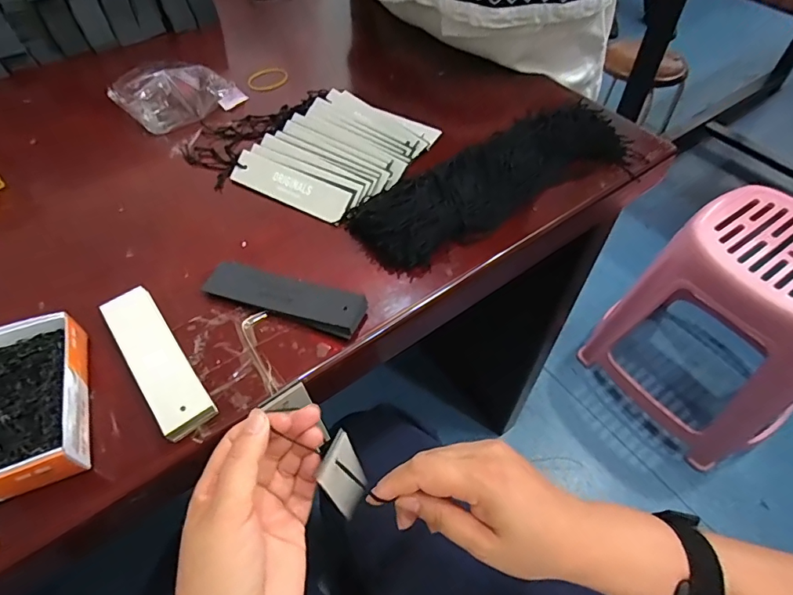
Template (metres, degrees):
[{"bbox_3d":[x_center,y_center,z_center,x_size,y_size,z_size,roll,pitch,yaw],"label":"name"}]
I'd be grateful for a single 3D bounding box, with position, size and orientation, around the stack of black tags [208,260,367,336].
[{"bbox_3d":[-0.088,-0.001,0.368,0.130,0.012,0.033,17,55,13],"label":"stack of black tags"}]

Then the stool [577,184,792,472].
[{"bbox_3d":[0.679,0.057,0.954,0.312,0.418,0.341,-28,58,-20],"label":"stool"}]

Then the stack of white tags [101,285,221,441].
[{"bbox_3d":[-0.170,0.043,0.335,0.034,0.015,0.128,-32,59,-22],"label":"stack of white tags"}]

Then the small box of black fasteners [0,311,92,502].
[{"bbox_3d":[-0.253,0.075,0.300,0.101,0.032,0.116,-15,55,-11],"label":"small box of black fasteners"}]

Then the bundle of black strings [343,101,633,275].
[{"bbox_3d":[0.101,-0.118,0.455,0.303,0.030,0.082,-29,58,-20],"label":"bundle of black strings"}]

